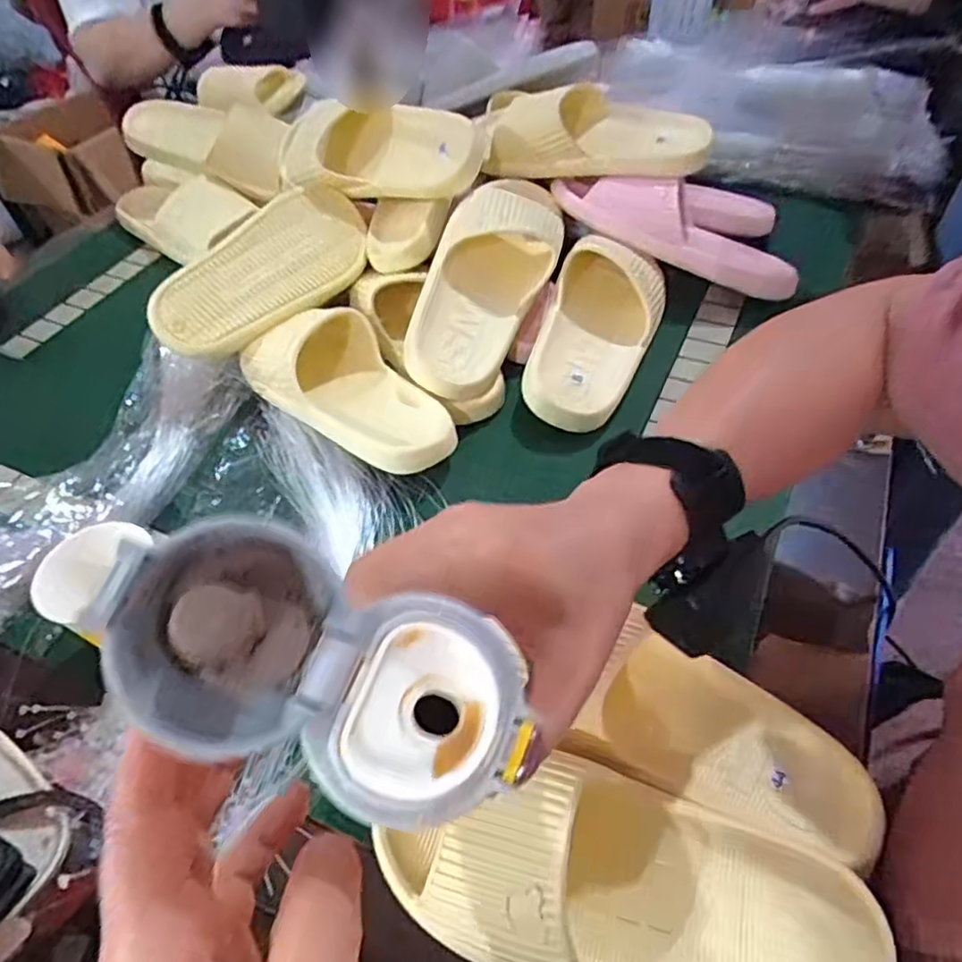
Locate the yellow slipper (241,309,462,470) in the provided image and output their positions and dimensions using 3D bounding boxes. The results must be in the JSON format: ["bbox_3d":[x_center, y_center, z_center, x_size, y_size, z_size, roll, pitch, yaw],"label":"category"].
[{"bbox_3d":[-0.106,-0.085,0.565,0.216,0.060,0.103,29,56,26],"label":"yellow slipper"}]

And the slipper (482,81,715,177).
[{"bbox_3d":[0.113,-0.360,0.663,0.235,0.070,0.088,4,49,7],"label":"slipper"}]

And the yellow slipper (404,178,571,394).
[{"bbox_3d":[0.004,-0.184,0.600,0.094,0.066,0.241,19,72,19],"label":"yellow slipper"}]

